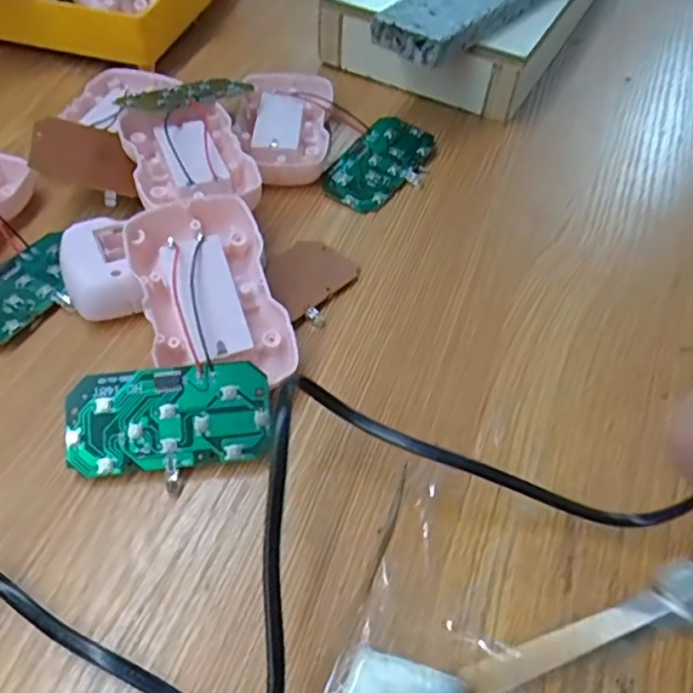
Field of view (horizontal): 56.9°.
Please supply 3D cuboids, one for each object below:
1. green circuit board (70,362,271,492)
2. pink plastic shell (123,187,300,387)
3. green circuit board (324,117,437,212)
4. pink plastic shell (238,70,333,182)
[{"bbox_3d":[-0.066,0.028,0.238,0.073,0.004,0.041,-7,77,-6],"label":"green circuit board"},{"bbox_3d":[-0.058,-0.025,0.267,0.052,0.017,0.088,-17,71,-18],"label":"pink plastic shell"},{"bbox_3d":[0.020,-0.101,0.355,0.044,0.012,0.070,30,56,19],"label":"green circuit board"},{"bbox_3d":[-0.036,-0.125,0.365,0.052,0.018,0.086,3,52,-1],"label":"pink plastic shell"}]

